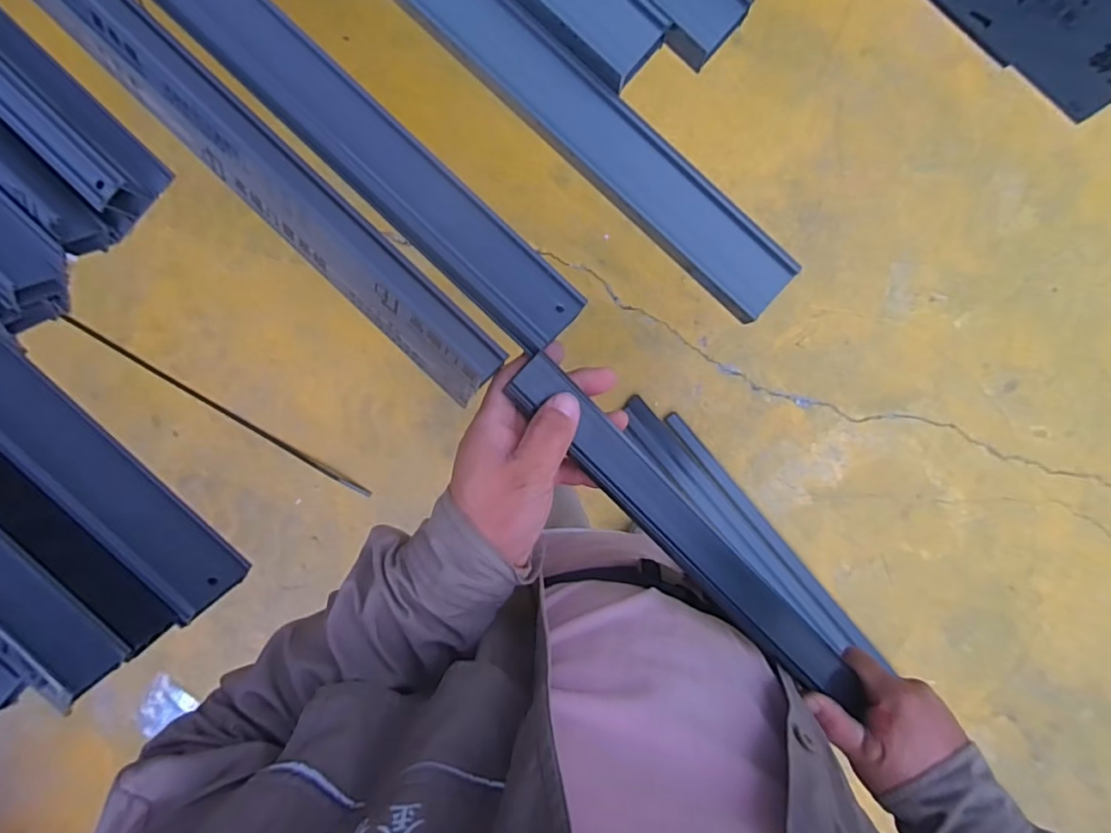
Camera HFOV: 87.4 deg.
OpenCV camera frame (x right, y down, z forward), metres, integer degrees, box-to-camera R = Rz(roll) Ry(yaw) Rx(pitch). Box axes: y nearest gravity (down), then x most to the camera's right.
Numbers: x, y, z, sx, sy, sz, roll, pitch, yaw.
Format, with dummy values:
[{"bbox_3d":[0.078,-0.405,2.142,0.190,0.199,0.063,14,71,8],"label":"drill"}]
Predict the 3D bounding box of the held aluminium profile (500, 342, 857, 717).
[{"bbox_3d":[0.097,0.088,0.397,0.037,0.037,0.332,-44,105,5],"label":"held aluminium profile"}]

